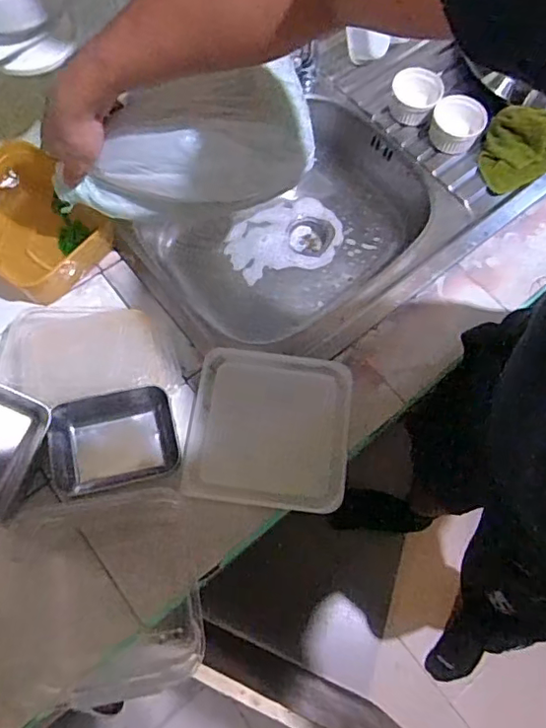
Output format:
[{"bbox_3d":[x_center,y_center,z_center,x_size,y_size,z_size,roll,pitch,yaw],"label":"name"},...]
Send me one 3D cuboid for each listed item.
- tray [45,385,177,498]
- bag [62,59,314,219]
[{"bbox_3d":[-0.181,0.090,0.637,0.134,0.044,0.104,-14,71,-8],"label":"tray"},{"bbox_3d":[-0.095,-0.219,0.595,0.270,0.128,0.107,-8,70,-6],"label":"bag"}]

